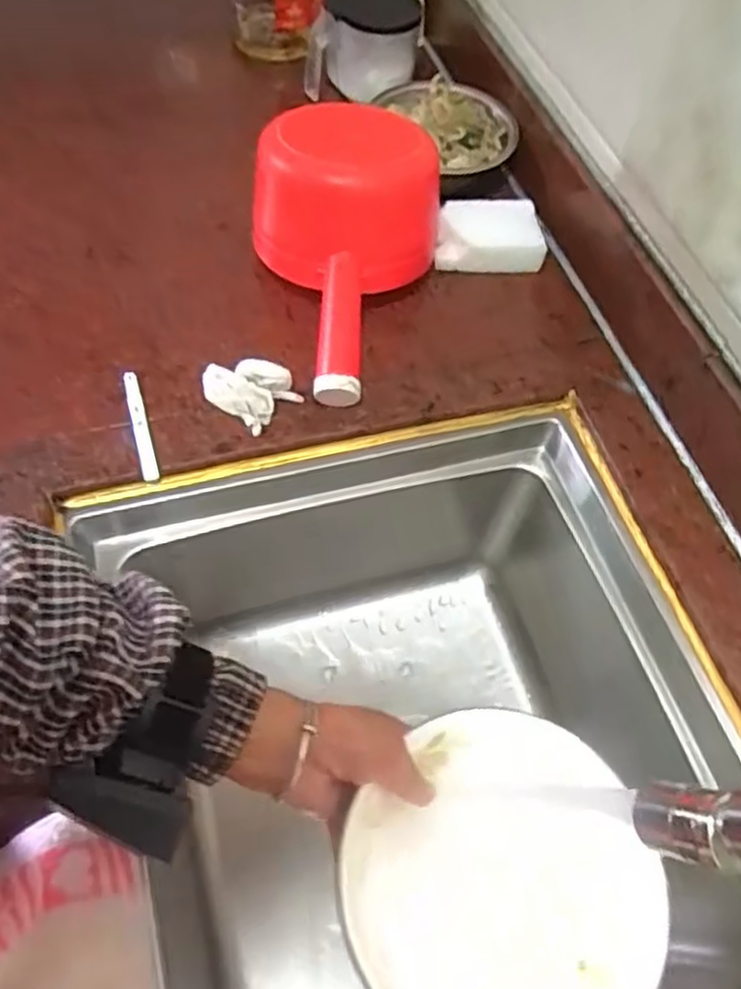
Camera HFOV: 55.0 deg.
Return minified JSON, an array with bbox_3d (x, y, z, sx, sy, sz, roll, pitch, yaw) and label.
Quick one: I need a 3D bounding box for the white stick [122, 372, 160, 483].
[{"bbox_3d":[-0.184,-0.056,0.565,0.012,0.009,0.108,-15,61,-13],"label":"white stick"}]

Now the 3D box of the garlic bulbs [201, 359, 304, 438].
[{"bbox_3d":[-0.098,-0.086,0.569,0.063,0.039,0.049,31,62,12],"label":"garlic bulbs"}]

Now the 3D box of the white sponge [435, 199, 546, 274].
[{"bbox_3d":[0.113,-0.252,0.691,0.100,0.041,0.073,-1,61,-6],"label":"white sponge"}]

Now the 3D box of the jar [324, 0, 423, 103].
[{"bbox_3d":[0.001,-0.516,0.799,0.099,0.093,0.093,0,61,-5],"label":"jar"}]

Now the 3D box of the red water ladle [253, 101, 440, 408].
[{"bbox_3d":[-0.025,-0.203,0.593,0.156,0.134,0.241,5,60,-3],"label":"red water ladle"}]

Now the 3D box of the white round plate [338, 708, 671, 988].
[{"bbox_3d":[0.073,0.218,0.401,0.165,0.033,0.171,2,59,-3],"label":"white round plate"}]

